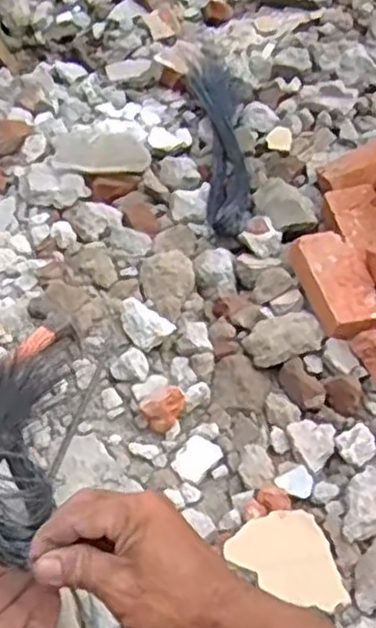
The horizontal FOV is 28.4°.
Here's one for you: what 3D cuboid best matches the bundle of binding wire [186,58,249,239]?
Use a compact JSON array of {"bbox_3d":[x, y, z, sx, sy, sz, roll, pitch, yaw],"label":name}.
[{"bbox_3d":[0.052,-0.301,1.233,0.095,0.039,0.508,2,47,-3],"label":"bundle of binding wire"}]

